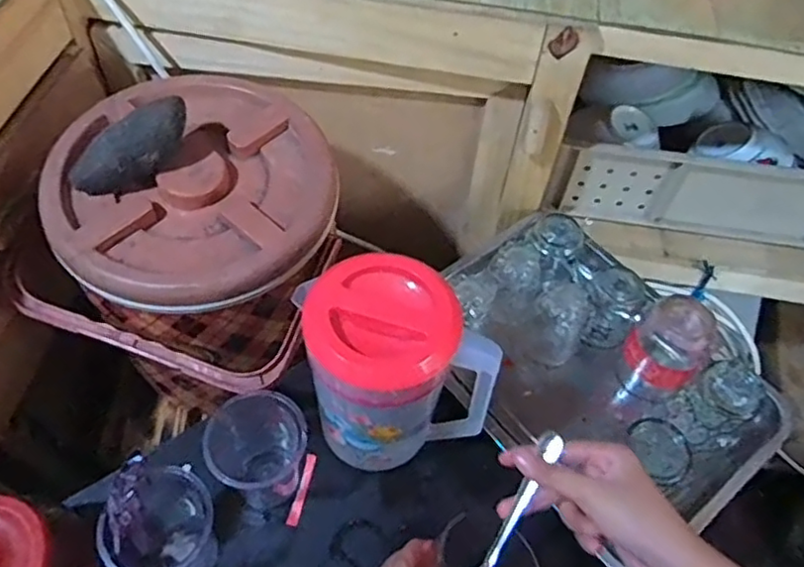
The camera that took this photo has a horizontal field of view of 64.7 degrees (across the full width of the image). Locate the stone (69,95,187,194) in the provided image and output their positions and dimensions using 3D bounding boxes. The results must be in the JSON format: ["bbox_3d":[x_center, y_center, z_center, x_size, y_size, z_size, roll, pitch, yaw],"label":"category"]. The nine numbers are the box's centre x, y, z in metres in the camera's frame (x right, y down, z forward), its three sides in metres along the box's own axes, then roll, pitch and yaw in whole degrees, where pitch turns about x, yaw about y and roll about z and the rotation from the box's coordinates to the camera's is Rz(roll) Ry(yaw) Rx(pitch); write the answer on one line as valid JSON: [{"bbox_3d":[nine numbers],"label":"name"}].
[{"bbox_3d":[-0.249,-0.127,0.589,0.125,0.054,0.040,-41,67,-5],"label":"stone"}]

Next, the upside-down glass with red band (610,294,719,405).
[{"bbox_3d":[0.284,0.082,0.699,0.076,0.110,0.098,20,57,8],"label":"upside-down glass with red band"}]

